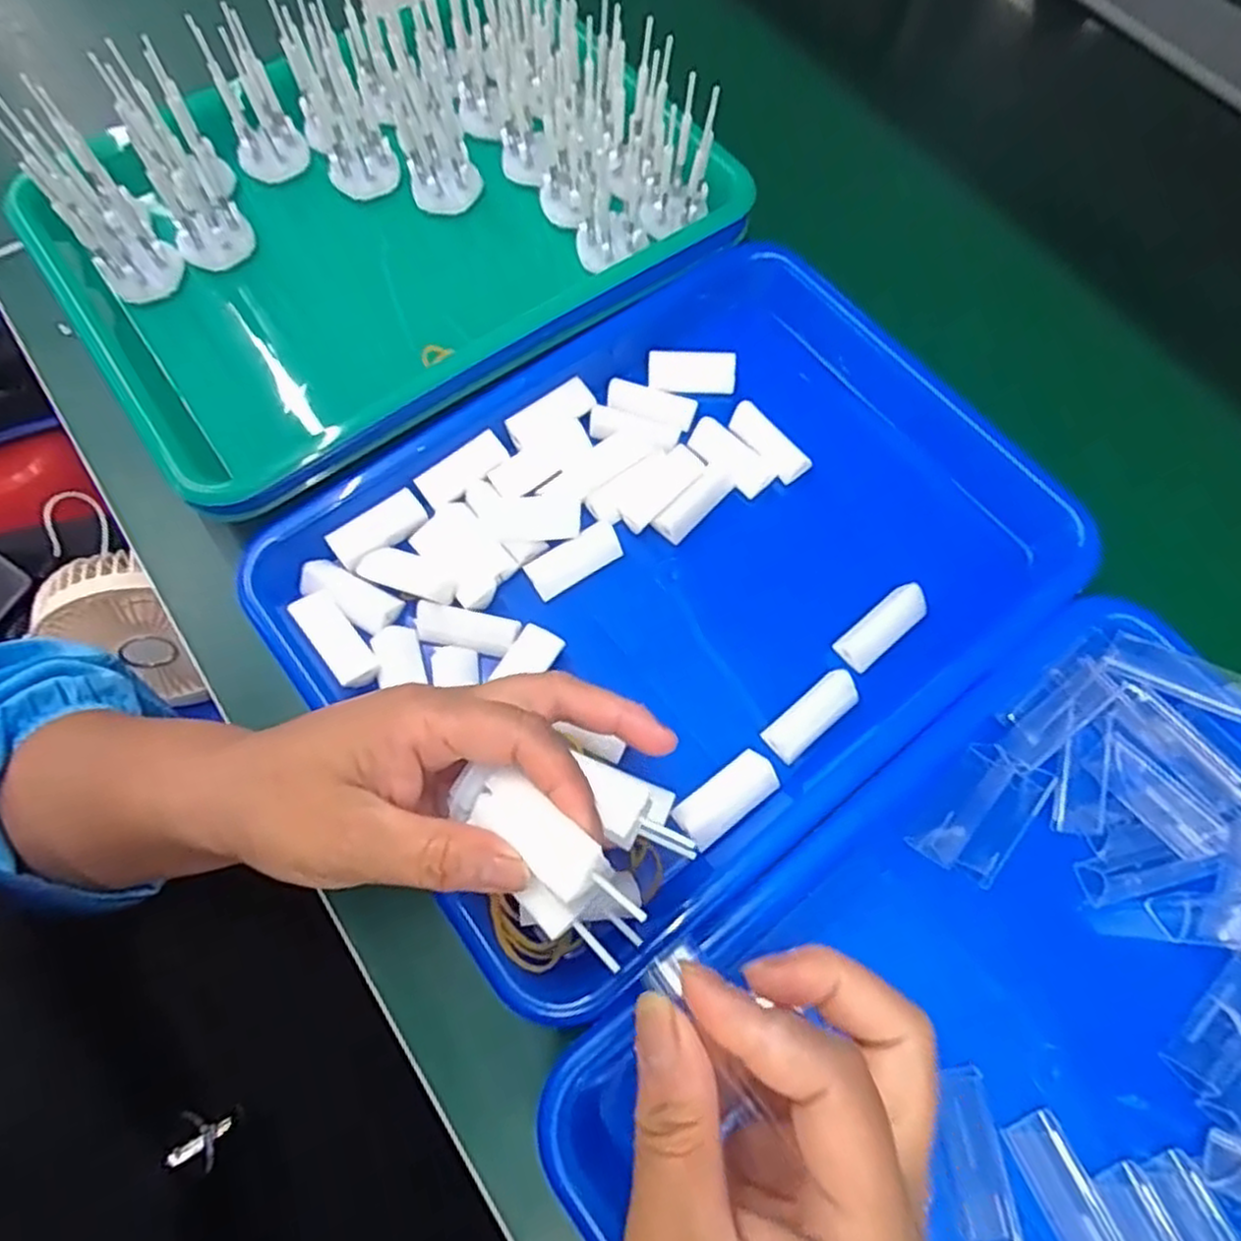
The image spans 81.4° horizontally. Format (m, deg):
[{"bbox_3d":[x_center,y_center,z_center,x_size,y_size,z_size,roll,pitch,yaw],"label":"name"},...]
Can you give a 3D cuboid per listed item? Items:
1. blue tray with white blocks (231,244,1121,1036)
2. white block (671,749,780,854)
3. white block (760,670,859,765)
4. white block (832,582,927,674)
[{"bbox_3d":[0.029,-0.026,0.347,0.333,0.041,0.247,-35,74,-14],"label":"blue tray with white blocks"},{"bbox_3d":[0.045,0.075,0.304,0.047,0.008,0.021,-35,74,-13],"label":"white block"},{"bbox_3d":[0.085,0.043,0.320,0.046,0.010,0.018,-37,74,-14],"label":"white block"},{"bbox_3d":[0.122,0.003,0.335,0.047,0.012,0.019,-38,74,-14],"label":"white block"}]

